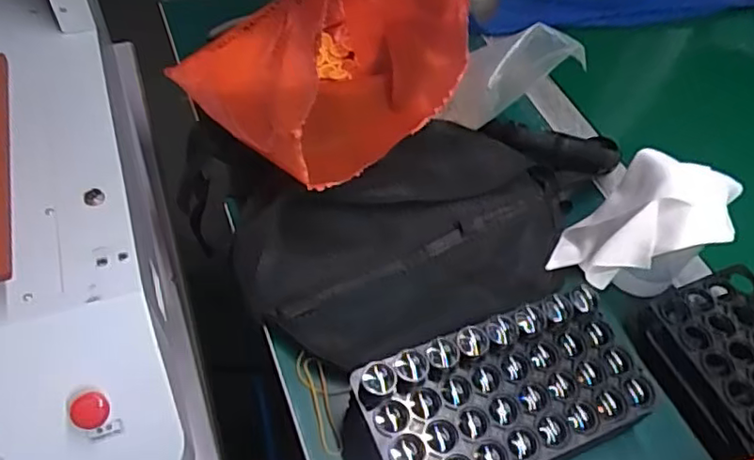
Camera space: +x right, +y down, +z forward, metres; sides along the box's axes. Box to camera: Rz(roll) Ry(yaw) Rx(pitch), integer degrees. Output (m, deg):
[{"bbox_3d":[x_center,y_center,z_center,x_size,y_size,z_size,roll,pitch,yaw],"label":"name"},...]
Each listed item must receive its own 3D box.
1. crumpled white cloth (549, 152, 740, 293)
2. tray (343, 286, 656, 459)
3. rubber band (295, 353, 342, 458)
[{"bbox_3d":[0.216,-0.001,0.487,0.108,0.098,0.093,31,57,17],"label":"crumpled white cloth"},{"bbox_3d":[0.086,0.117,0.420,0.200,0.051,0.101,-16,56,-15],"label":"tray"},{"bbox_3d":[-0.041,0.128,0.452,0.020,0.006,0.080,-19,59,-11],"label":"rubber band"}]

